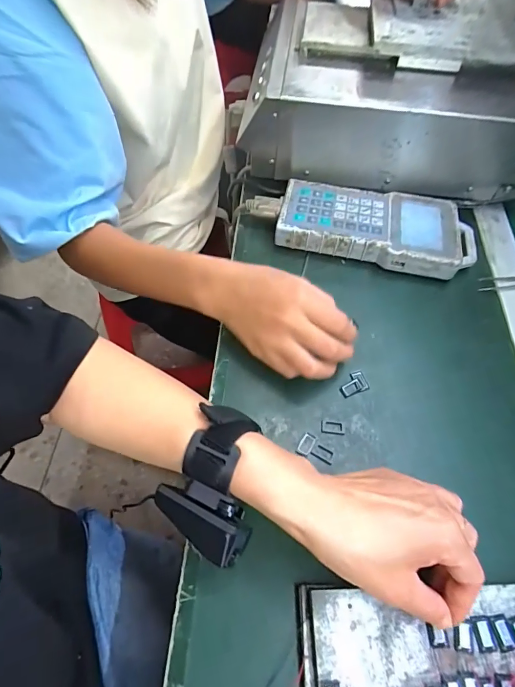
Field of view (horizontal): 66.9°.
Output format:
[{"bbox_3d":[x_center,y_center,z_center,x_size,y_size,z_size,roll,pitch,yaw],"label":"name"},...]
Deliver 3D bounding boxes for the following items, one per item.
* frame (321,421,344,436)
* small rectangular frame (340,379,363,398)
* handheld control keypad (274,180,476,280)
[{"bbox_3d":[0.067,0.075,0.348,0.021,0.004,0.012,6,59,1],"label":"frame"},{"bbox_3d":[0.090,0.042,0.368,0.022,0.004,0.011,-23,63,-15],"label":"small rectangular frame"},{"bbox_3d":[0.143,-0.140,0.468,0.229,0.034,0.112,14,60,6],"label":"handheld control keypad"}]

